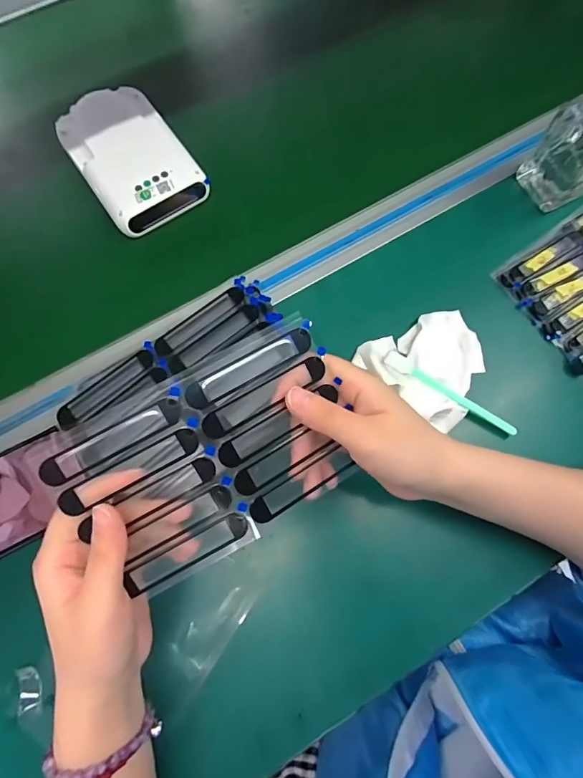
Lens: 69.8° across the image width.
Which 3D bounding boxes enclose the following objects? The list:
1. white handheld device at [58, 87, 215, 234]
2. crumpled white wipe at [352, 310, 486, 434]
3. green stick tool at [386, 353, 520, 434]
[{"bbox_3d":[-0.156,-0.227,0.404,0.094,0.021,0.152,-34,78,-10],"label":"white handheld device"},{"bbox_3d":[0.119,-0.016,0.347,0.097,0.032,0.091,-25,77,-8],"label":"crumpled white wipe"},{"bbox_3d":[0.132,0.002,0.343,0.118,0.007,0.015,31,76,6],"label":"green stick tool"}]

